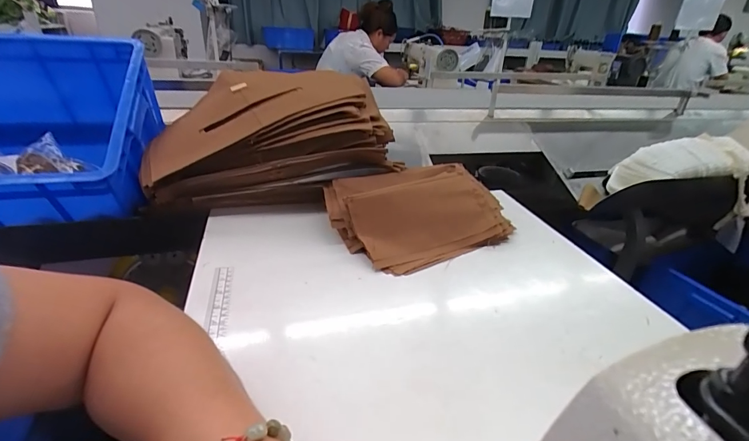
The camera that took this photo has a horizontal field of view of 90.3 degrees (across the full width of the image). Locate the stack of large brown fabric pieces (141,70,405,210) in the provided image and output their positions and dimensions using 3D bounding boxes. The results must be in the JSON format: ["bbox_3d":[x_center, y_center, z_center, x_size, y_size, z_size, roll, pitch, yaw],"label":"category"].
[{"bbox_3d":[-0.178,-0.136,0.638,0.388,0.184,0.221,-3,29,-12],"label":"stack of large brown fabric pieces"}]

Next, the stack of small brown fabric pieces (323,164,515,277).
[{"bbox_3d":[0.067,-0.017,0.567,0.250,0.074,0.177,-13,33,-27],"label":"stack of small brown fabric pieces"}]

